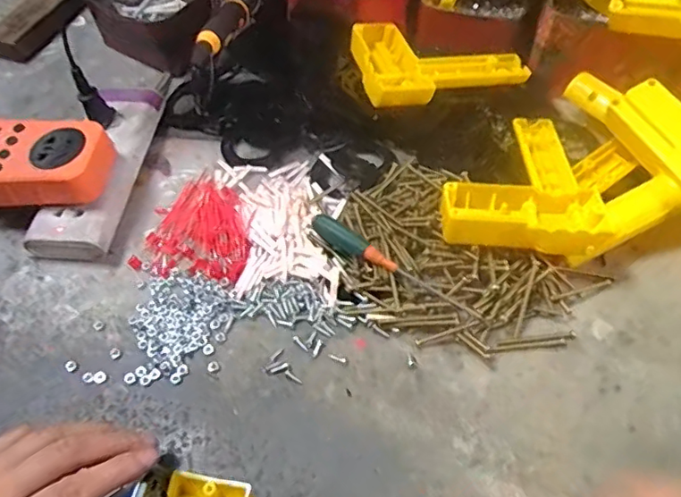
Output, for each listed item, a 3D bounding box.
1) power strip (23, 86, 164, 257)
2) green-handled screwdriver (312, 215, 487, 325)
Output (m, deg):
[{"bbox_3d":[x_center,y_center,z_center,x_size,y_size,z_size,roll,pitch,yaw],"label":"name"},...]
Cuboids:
[{"bbox_3d":[-0.196,-0.071,0.467,0.056,0.033,0.178,7,56,5],"label":"power strip"},{"bbox_3d":[0.041,0.013,0.414,0.144,0.016,0.018,29,61,18],"label":"green-handled screwdriver"}]

